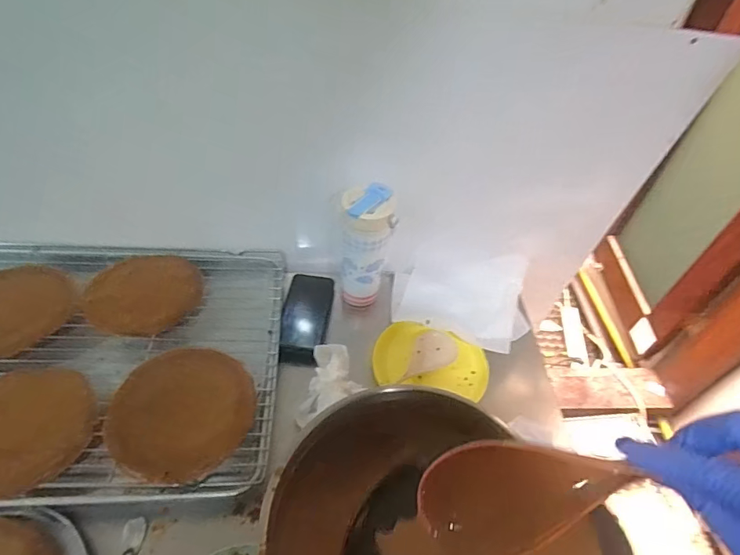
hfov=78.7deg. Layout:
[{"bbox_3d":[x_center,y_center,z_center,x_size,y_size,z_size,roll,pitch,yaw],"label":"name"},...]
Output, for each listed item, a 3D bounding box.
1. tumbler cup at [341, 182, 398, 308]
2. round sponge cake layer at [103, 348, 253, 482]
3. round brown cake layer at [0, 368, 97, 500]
[{"bbox_3d":[-0.009,-0.049,0.733,0.076,0.195,0.076,1,48,-6],"label":"tumbler cup"},{"bbox_3d":[-0.248,0.174,0.592,0.174,0.018,0.166,-1,60,1],"label":"round sponge cake layer"},{"bbox_3d":[-0.444,0.189,0.571,0.159,0.021,0.154,3,48,-4],"label":"round brown cake layer"}]

